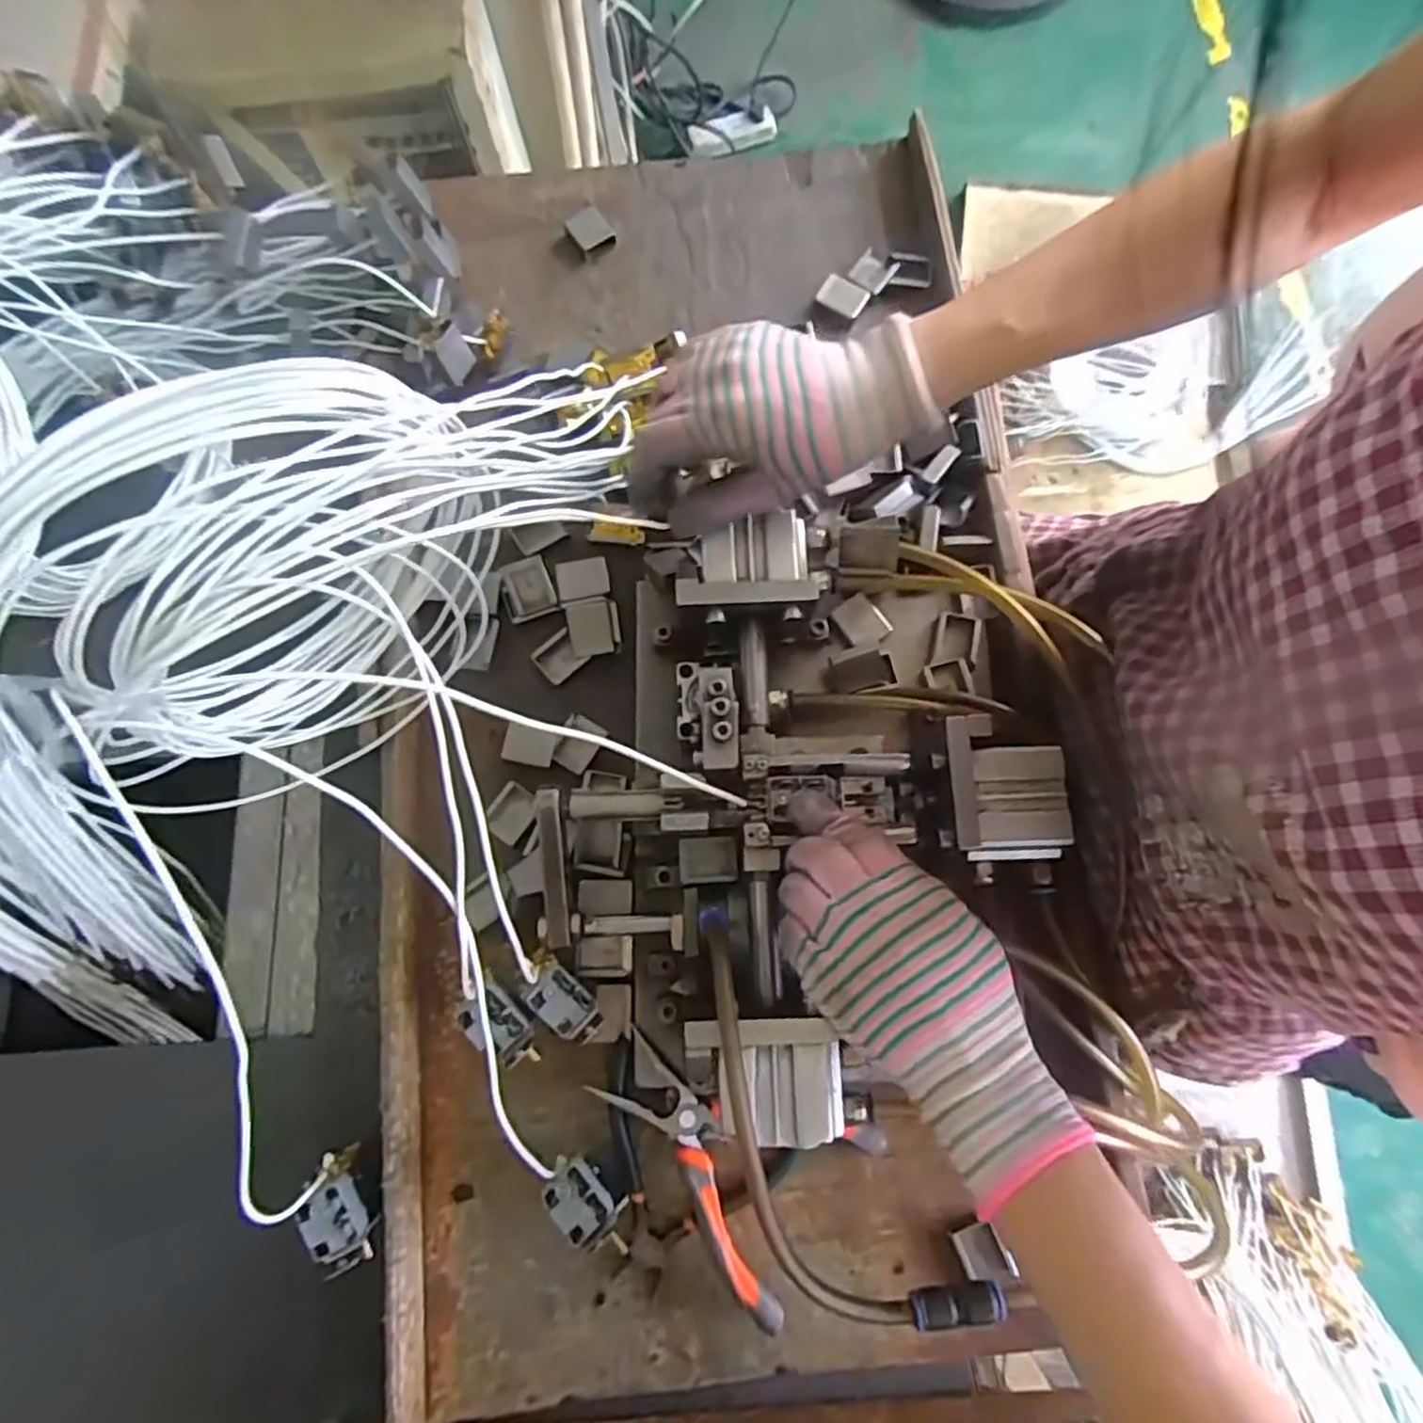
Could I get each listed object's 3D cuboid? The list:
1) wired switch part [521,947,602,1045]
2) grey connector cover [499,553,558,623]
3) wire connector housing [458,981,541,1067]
[{"bbox_3d":[-0.077,0.143,0.372,0.023,0.025,0.049,-42,79,-8],"label":"wired switch part"},{"bbox_3d":[-0.117,-0.078,0.468,0.031,0.010,0.039,-19,77,-3],"label":"grey connector cover"},{"bbox_3d":[-0.101,0.153,0.353,0.024,0.014,0.039,-39,79,-7],"label":"wire connector housing"}]

